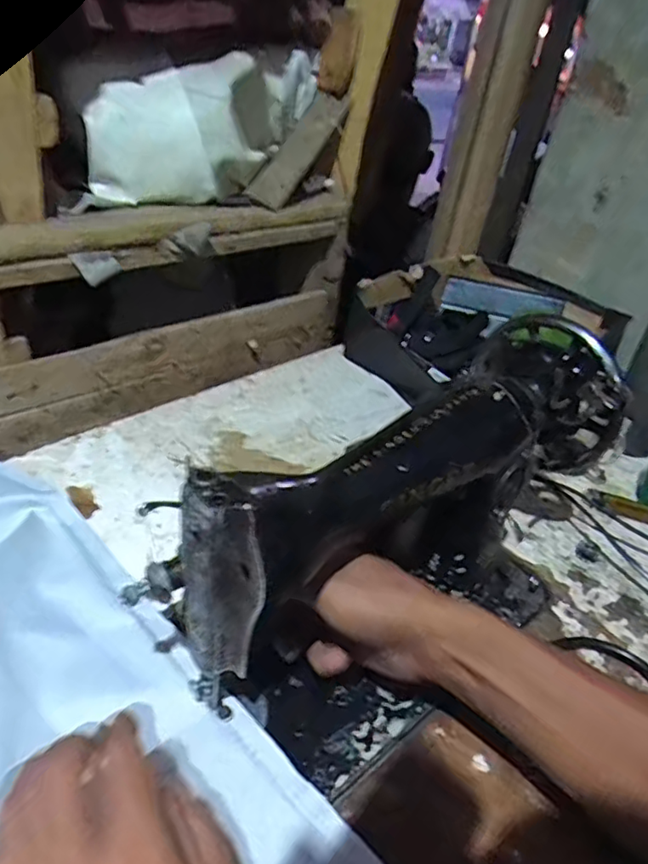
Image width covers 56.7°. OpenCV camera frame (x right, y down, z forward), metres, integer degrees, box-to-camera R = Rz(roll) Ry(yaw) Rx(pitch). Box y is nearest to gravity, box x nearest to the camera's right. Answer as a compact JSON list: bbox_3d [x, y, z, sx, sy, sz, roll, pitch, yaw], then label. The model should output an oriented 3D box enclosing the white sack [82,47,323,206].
[{"bbox_3d":[-0.132,-0.391,0.770,0.350,0.152,0.066,-33,49,-20],"label":"white sack"}]

